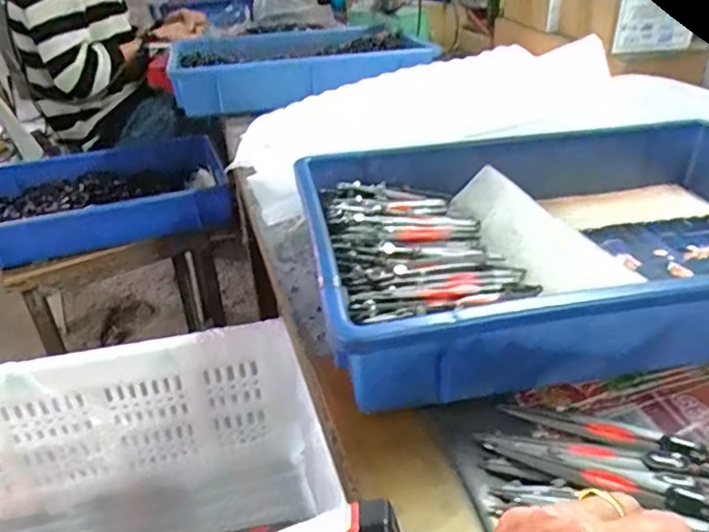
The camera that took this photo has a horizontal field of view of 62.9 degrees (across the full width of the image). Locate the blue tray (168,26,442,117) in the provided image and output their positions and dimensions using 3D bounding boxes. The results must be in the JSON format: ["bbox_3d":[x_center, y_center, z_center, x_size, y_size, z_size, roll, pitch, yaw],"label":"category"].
[{"bbox_3d":[-0.089,-0.336,0.985,0.417,0.086,0.274,-4,31,-3],"label":"blue tray"}]

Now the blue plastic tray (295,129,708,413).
[{"bbox_3d":[0.176,-0.024,0.472,0.416,0.078,0.279,-7,31,-7],"label":"blue plastic tray"}]

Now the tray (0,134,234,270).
[{"bbox_3d":[-0.430,-0.118,0.988,0.433,0.105,0.265,-17,34,-23],"label":"tray"}]

